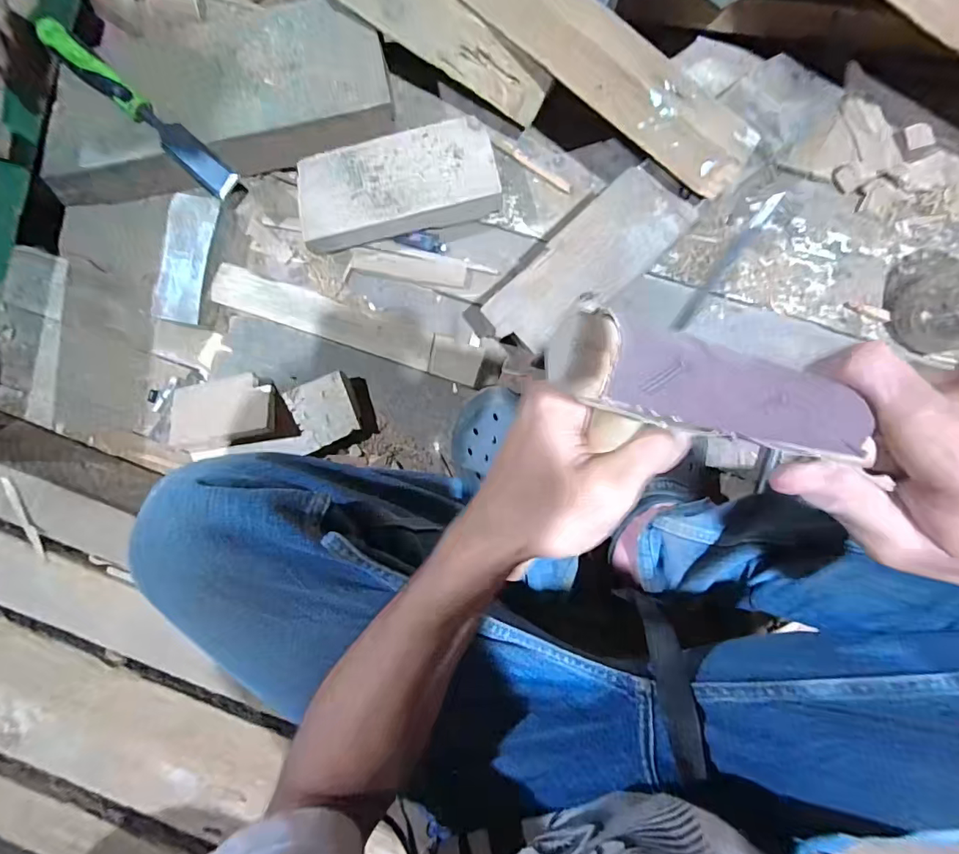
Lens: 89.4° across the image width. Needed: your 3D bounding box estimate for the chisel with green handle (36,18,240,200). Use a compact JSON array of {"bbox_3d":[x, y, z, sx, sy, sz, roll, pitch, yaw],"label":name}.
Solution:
[{"bbox_3d":[-0.392,-0.365,0.565,0.235,0.033,0.036,40,91,-14],"label":"chisel with green handle"}]

